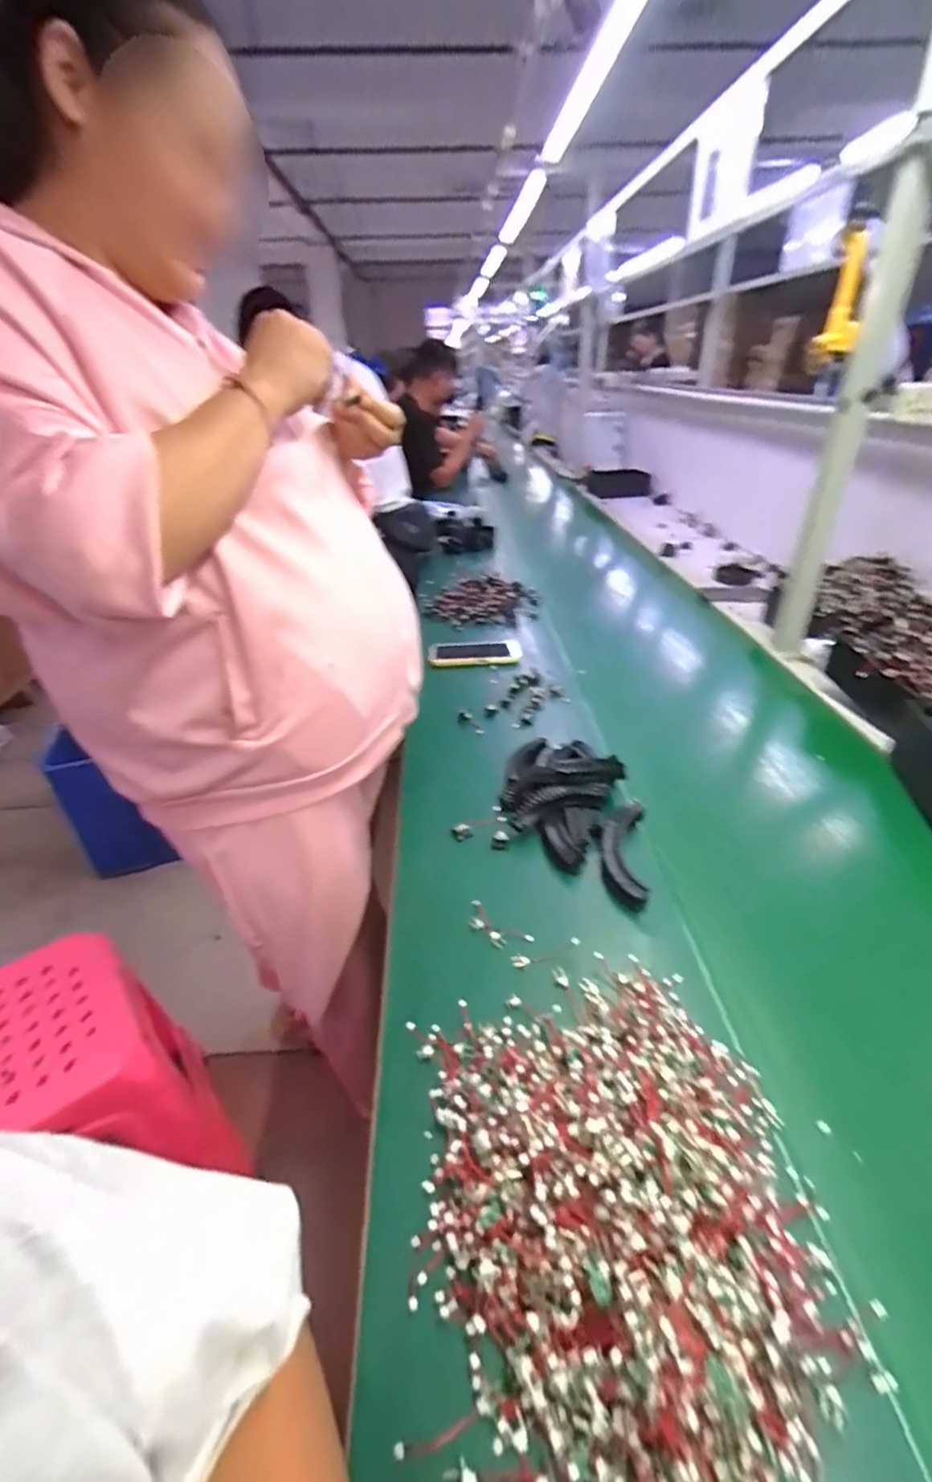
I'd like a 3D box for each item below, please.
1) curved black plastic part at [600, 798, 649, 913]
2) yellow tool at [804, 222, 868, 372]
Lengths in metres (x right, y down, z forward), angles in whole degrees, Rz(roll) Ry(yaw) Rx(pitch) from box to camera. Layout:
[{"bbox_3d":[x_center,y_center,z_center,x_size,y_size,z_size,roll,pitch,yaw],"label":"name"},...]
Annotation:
[{"bbox_3d":[0.177,0.124,0.649,0.049,0.019,0.154,6,33,11],"label":"curved black plastic part"},{"bbox_3d":[0.579,-0.677,0.882,0.063,0.172,0.048,14,36,23],"label":"yellow tool"}]

